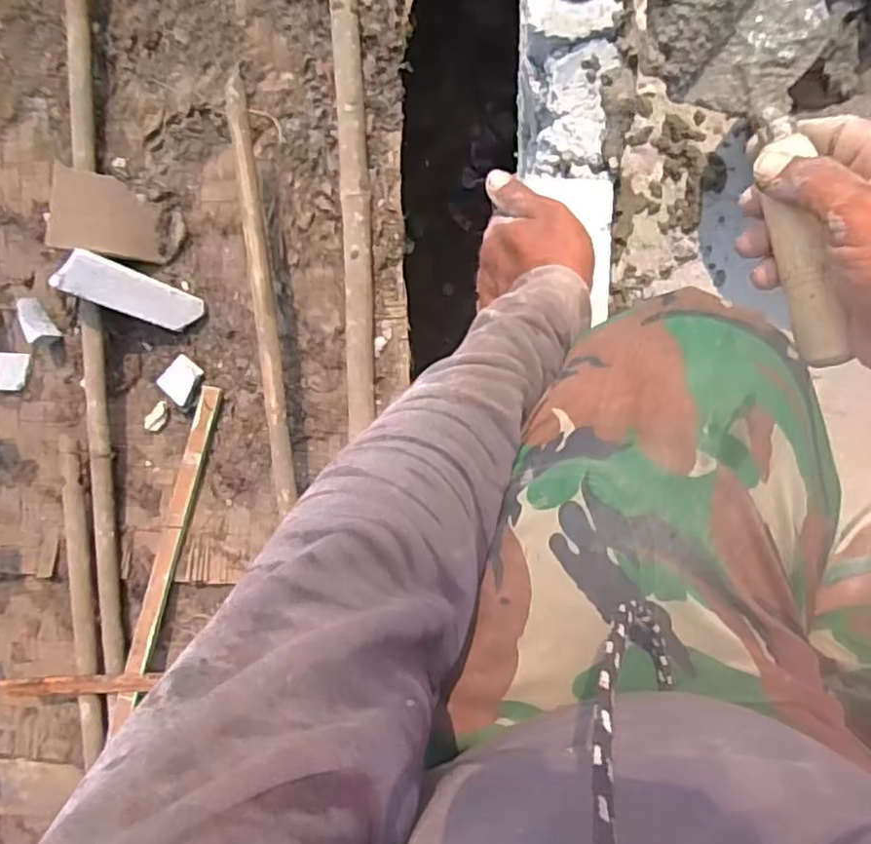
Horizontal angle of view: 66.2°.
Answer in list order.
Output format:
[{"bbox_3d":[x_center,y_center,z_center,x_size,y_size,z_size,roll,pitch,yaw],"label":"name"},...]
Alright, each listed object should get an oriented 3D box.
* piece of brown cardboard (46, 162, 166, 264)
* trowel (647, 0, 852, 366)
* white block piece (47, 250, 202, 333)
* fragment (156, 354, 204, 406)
[{"bbox_3d":[-0.626,-0.389,1.258,0.199,0.032,0.144,8,106,-11],"label":"piece of brown cardboard"},{"bbox_3d":[0.184,-0.180,0.381,0.091,0.048,0.296,-12,87,7],"label":"trowel"},{"bbox_3d":[-0.567,-0.240,1.251,0.250,0.032,0.083,18,96,-34],"label":"white block piece"},{"bbox_3d":[-0.503,-0.085,1.324,0.073,0.025,0.080,39,96,3],"label":"fragment"}]

